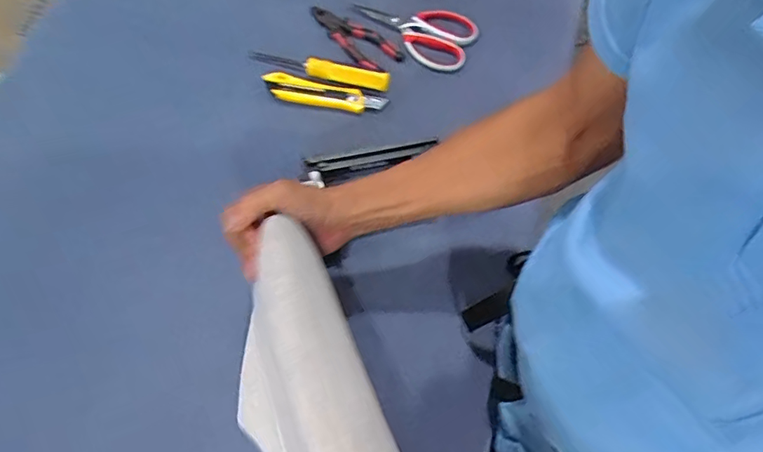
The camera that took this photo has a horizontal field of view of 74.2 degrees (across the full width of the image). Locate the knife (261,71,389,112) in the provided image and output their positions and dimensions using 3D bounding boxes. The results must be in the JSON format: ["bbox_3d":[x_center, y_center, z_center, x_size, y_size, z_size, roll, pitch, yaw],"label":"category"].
[{"bbox_3d":[-0.077,-0.178,0.678,0.162,0.020,0.042,12,69,4],"label":"knife"}]

